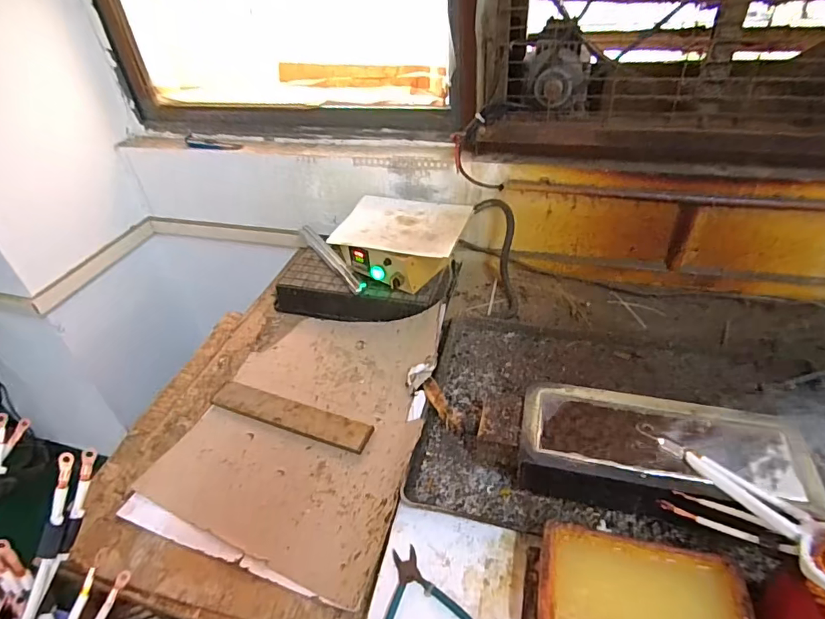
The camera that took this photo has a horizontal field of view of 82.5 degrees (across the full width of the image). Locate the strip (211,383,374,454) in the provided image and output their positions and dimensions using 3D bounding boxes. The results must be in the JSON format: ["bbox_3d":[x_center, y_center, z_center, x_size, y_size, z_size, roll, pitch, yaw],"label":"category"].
[{"bbox_3d":[-0.205,0.176,0.786,0.288,0.008,0.049,14,54,17],"label":"strip"}]

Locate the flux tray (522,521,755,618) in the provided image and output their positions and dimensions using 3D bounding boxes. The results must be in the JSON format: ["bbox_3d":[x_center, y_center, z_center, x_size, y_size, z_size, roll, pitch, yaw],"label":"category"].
[{"bbox_3d":[0.229,0.319,0.492,0.211,0.072,0.136,6,40,13],"label":"flux tray"}]

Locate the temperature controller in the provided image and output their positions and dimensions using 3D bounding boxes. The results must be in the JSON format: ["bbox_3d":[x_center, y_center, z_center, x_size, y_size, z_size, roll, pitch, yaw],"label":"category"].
[{"bbox_3d":[-0.018,-0.144,0.990,0.254,0.090,0.211,13,42,20],"label":"temperature controller"}]

